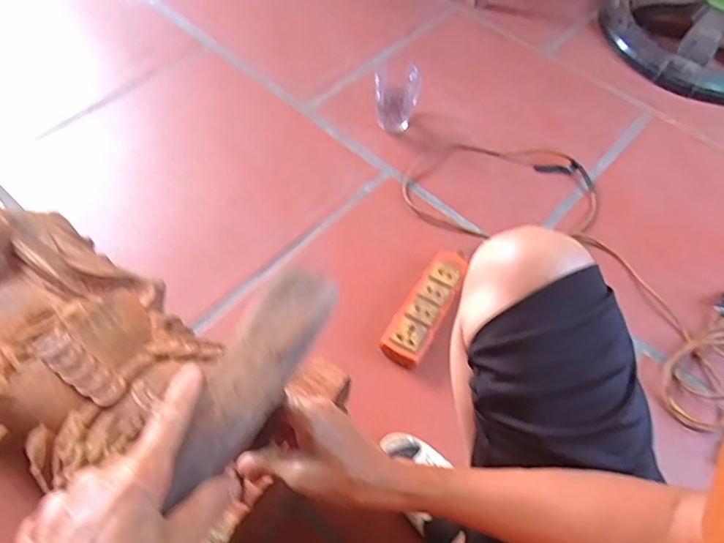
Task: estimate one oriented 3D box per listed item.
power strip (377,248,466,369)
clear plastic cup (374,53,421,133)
[{"bbox_3d":[0.103,0.054,0.813,0.065,0.046,0.211,28,60,14],"label":"power strip"},{"bbox_3d":[0.067,-0.345,1.019,0.087,0.120,0.101,9,57,2],"label":"clear plastic cup"}]

